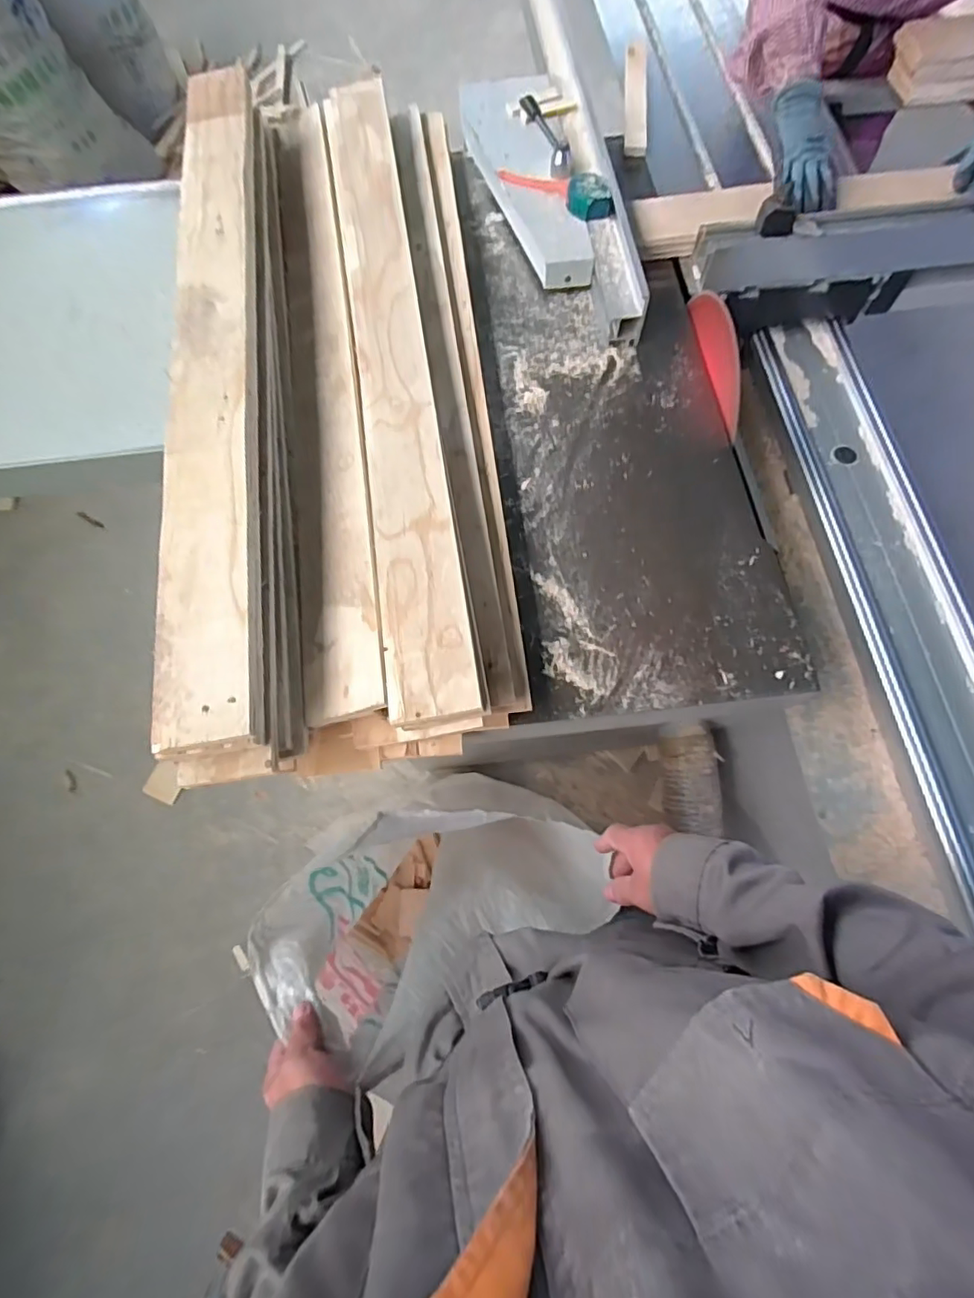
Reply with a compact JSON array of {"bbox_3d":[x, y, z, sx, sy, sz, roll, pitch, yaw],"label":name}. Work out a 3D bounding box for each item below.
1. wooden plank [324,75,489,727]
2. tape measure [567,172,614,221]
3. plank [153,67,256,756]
[{"bbox_3d":[-0.134,-0.427,0.761,0.098,0.026,1.083,-13,66,6],"label":"wooden plank"},{"bbox_3d":[0.159,-0.695,0.877,0.068,0.033,0.065,2,67,3],"label":"tape measure"},{"bbox_3d":[-0.343,-0.404,0.712,0.097,0.024,1.062,-9,67,-2],"label":"plank"}]

